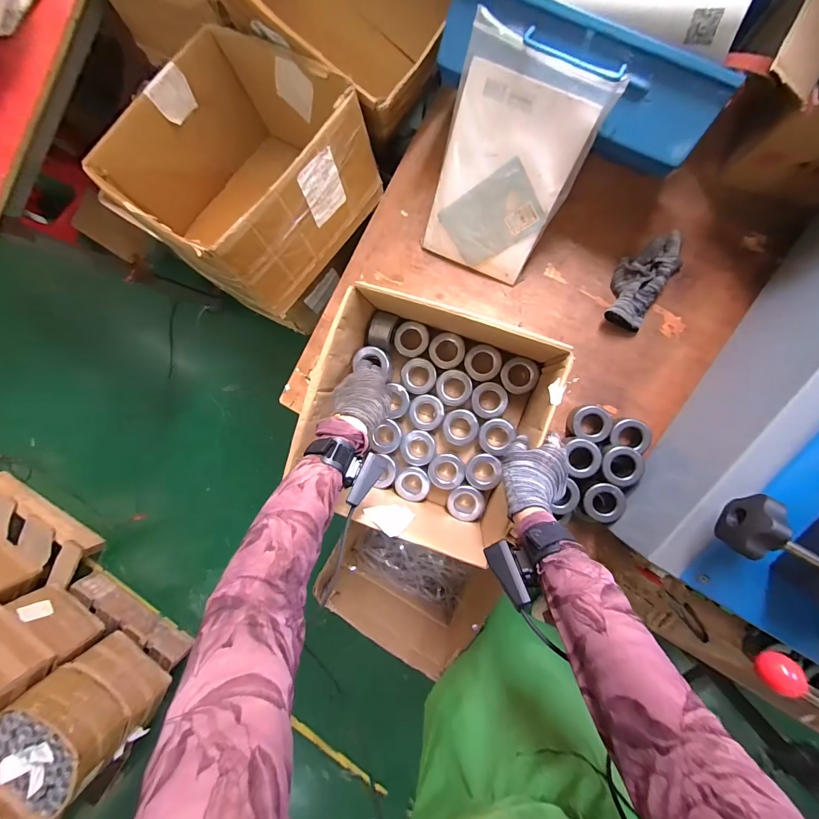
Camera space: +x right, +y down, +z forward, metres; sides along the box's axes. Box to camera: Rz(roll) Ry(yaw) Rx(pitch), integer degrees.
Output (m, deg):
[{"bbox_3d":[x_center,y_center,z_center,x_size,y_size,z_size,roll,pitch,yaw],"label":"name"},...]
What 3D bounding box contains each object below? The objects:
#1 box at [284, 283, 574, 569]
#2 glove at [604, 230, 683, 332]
[{"bbox_3d":[0.024,0.010,0.557,0.312,0.172,0.319,20,96,8],"label":"box"},{"bbox_3d":[0.376,-0.208,0.573,0.084,0.042,0.146,33,98,6],"label":"glove"}]

